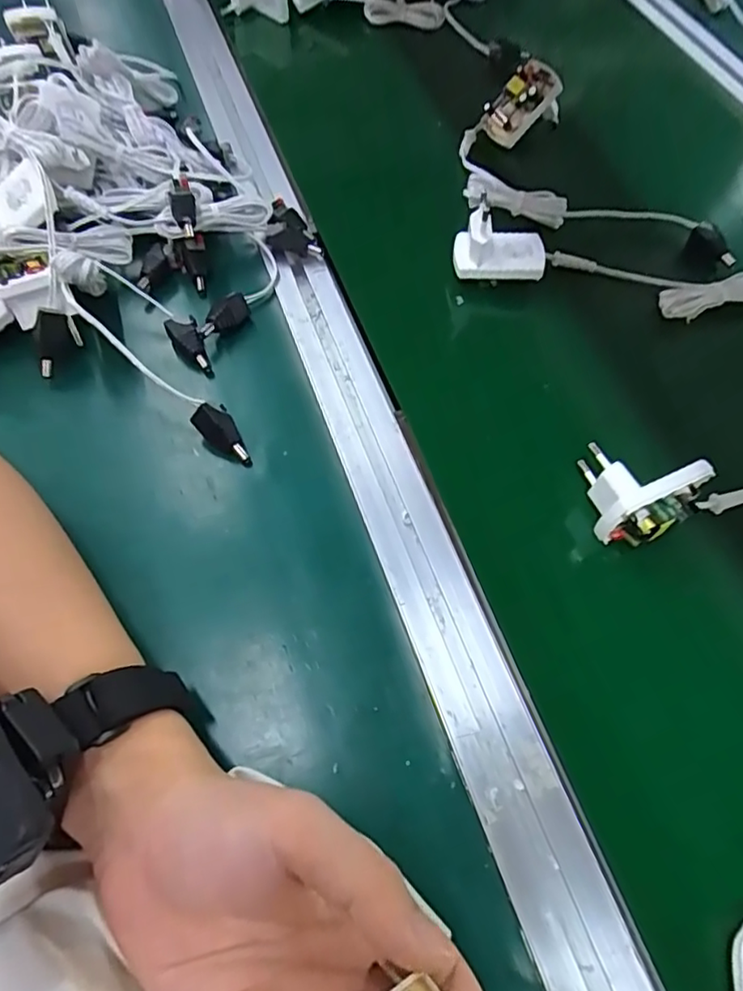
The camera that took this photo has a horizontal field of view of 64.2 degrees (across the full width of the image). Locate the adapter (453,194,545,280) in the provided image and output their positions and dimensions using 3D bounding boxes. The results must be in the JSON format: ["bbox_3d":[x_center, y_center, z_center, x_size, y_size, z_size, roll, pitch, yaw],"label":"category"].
[{"bbox_3d":[0.086,-0.172,0.393,0.060,0.035,0.038,3,53,5],"label":"adapter"}]

